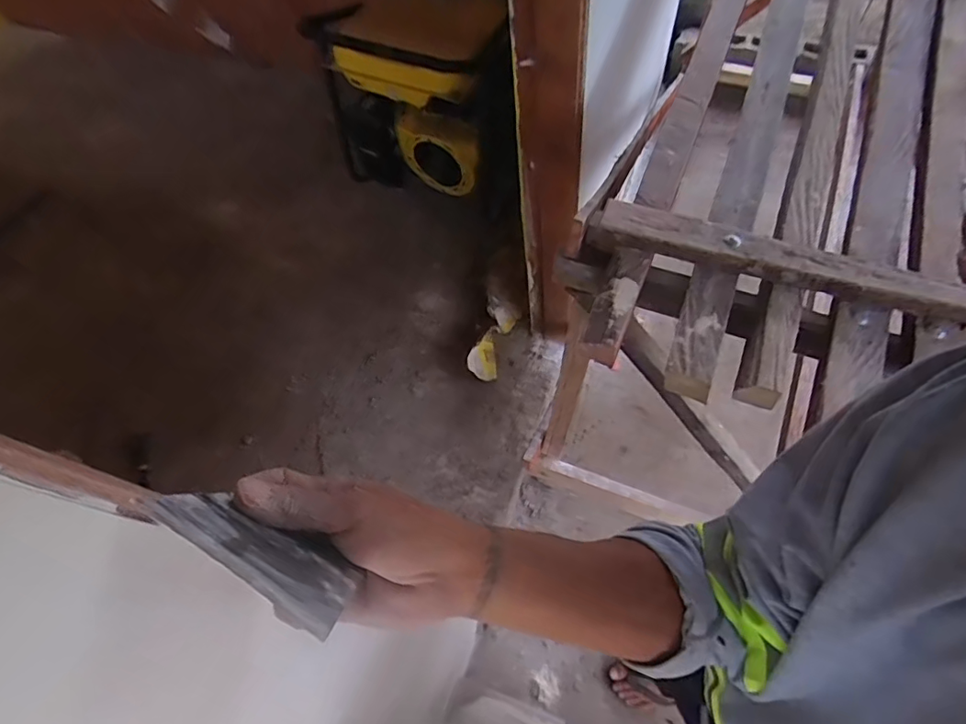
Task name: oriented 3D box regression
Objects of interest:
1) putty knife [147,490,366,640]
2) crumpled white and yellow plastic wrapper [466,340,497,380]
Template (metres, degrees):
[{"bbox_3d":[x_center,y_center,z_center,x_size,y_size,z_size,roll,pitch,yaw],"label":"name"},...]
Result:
[{"bbox_3d":[-0.102,0.087,0.252,0.092,0.069,0.004,32,86,4],"label":"putty knife"},{"bbox_3d":[-0.006,-0.009,1.601,0.084,0.089,0.112,-8,62,4],"label":"crumpled white and yellow plastic wrapper"}]

